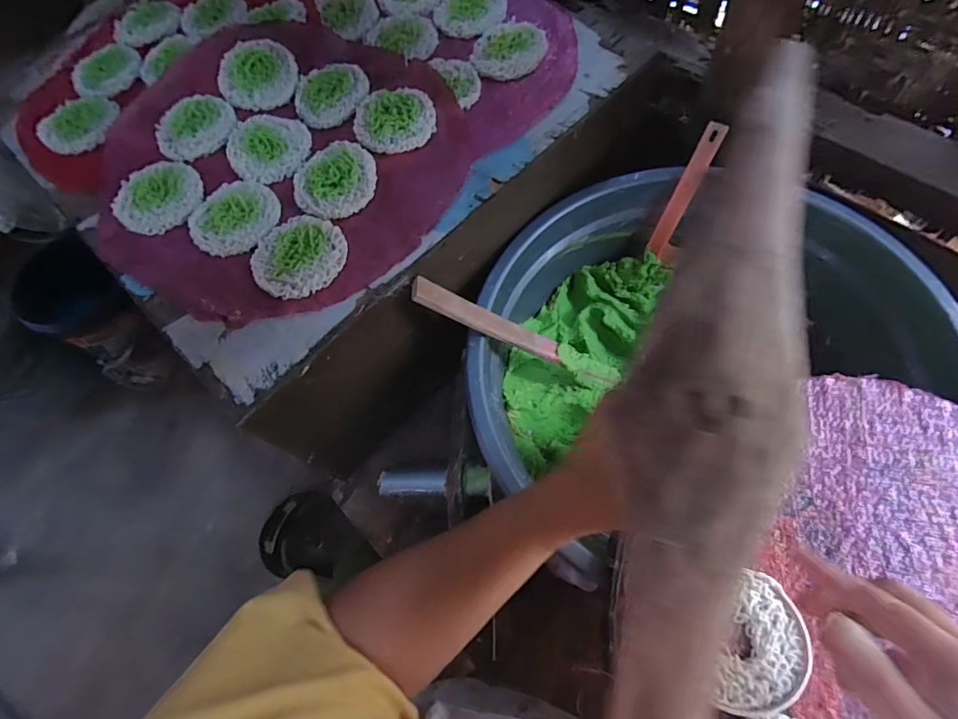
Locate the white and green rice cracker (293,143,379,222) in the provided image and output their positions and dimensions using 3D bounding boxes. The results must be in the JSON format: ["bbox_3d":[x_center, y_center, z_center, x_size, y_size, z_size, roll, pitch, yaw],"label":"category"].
[{"bbox_3d":[-0.132,-0.165,0.438,0.073,0.012,0.081,-15,65,-1],"label":"white and green rice cracker"}]

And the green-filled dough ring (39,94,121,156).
[{"bbox_3d":[-0.420,-0.251,0.506,0.074,0.012,0.093,-26,65,-6],"label":"green-filled dough ring"}]

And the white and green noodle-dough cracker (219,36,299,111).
[{"bbox_3d":[-0.227,-0.294,0.495,0.075,0.006,0.081,-11,82,-8],"label":"white and green noodle-dough cracker"}]

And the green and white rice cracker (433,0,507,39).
[{"bbox_3d":[-0.010,-0.385,0.530,0.077,0.013,0.068,6,66,9],"label":"green and white rice cracker"}]

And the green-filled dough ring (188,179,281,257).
[{"bbox_3d":[-0.221,-0.129,0.433,0.077,0.008,0.081,-2,65,5],"label":"green-filled dough ring"}]

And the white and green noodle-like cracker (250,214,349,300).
[{"bbox_3d":[-0.153,-0.090,0.408,0.077,0.010,0.079,-2,65,5],"label":"white and green noodle-like cracker"}]

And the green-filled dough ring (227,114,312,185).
[{"bbox_3d":[-0.203,-0.207,0.466,0.074,0.011,0.081,-10,65,1],"label":"green-filled dough ring"}]

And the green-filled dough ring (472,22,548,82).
[{"bbox_3d":[0.031,-0.320,0.495,0.074,0.013,0.074,-2,65,5],"label":"green-filled dough ring"}]

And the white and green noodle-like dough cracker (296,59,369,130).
[{"bbox_3d":[-0.149,-0.271,0.483,0.073,0.008,0.081,-24,65,-5],"label":"white and green noodle-like dough cracker"}]

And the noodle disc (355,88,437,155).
[{"bbox_3d":[-0.079,-0.229,0.458,0.074,0.012,0.076,-2,65,5],"label":"noodle disc"}]

